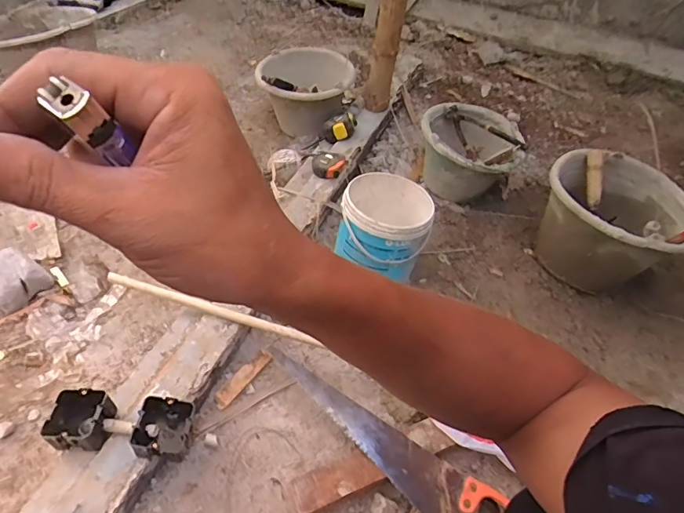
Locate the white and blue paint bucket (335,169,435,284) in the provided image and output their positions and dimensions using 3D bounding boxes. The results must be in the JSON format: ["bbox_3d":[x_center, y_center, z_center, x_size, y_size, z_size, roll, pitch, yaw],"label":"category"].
[{"bbox_3d":[0.087,-0.059,0.943,0.173,0.157,0.189,11,47,5],"label":"white and blue paint bucket"}]

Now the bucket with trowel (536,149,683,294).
[{"bbox_3d":[0.571,-0.066,0.994,0.290,0.214,0.299,35,53,24],"label":"bucket with trowel"}]

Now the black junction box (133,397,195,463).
[{"bbox_3d":[-0.242,0.241,0.642,0.067,0.060,0.075,7,47,1],"label":"black junction box"}]

